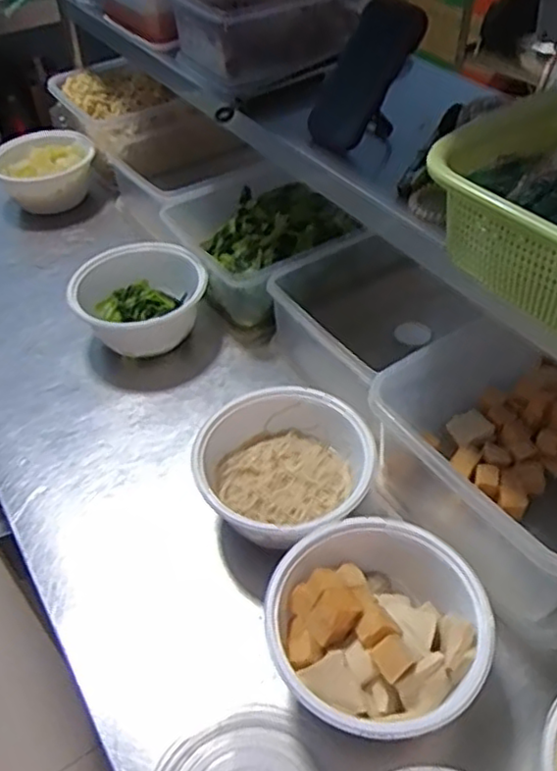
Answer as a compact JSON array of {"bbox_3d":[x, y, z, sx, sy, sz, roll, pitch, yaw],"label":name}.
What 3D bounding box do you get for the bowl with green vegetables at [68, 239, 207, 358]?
[{"bbox_3d":[-0.187,-0.114,0.920,0.167,0.099,0.156,-2,46,2],"label":"bowl with green vegetables"}]

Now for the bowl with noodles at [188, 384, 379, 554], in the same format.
[{"bbox_3d":[0.008,0.086,0.703,0.177,0.085,0.172,-2,46,2],"label":"bowl with noodles"}]

